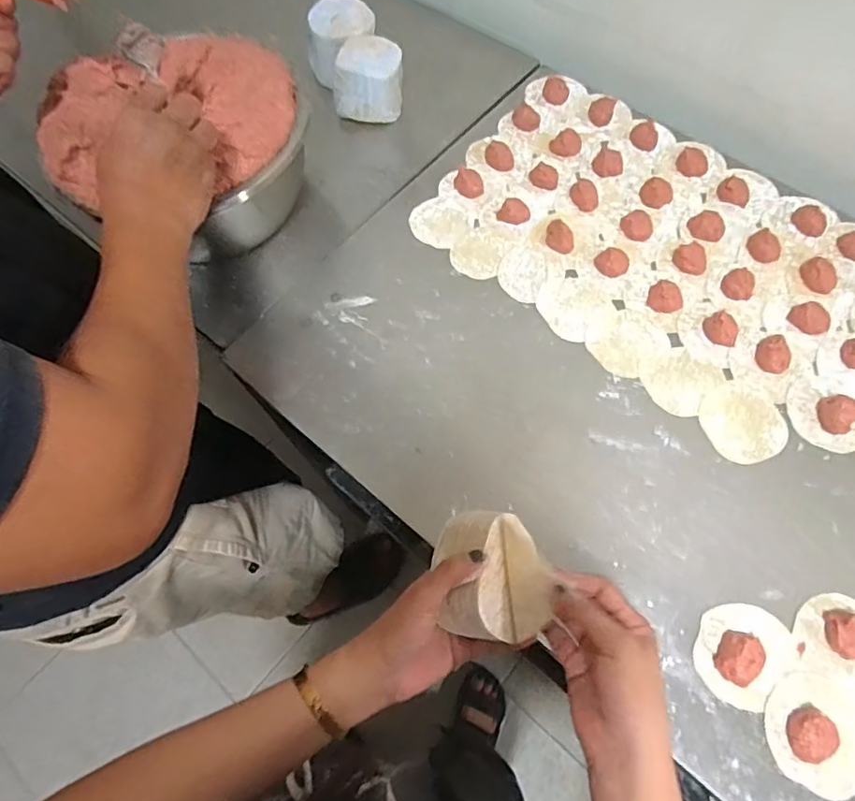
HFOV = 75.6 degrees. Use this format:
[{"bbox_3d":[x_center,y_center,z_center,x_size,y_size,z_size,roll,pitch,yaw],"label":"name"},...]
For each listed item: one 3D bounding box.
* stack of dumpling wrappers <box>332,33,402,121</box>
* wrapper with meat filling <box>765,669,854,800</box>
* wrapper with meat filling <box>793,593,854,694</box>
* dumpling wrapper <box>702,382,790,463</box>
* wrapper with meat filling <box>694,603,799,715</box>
[{"bbox_3d":[-0.075,-0.426,0.740,0.085,0.075,0.085,24,70,12],"label":"stack of dumpling wrappers"},{"bbox_3d":[0.320,0.267,0.441,0.080,0.021,0.085,19,69,10],"label":"wrapper with meat filling"},{"bbox_3d":[0.362,0.207,0.466,0.082,0.022,0.074,28,71,14],"label":"wrapper with meat filling"},{"bbox_3d":[0.319,0.020,0.558,0.078,0.004,0.084,-1,67,2],"label":"dumpling wrapper"},{"bbox_3d":[0.271,0.214,0.469,0.073,0.015,0.084,42,75,18],"label":"wrapper with meat filling"}]

